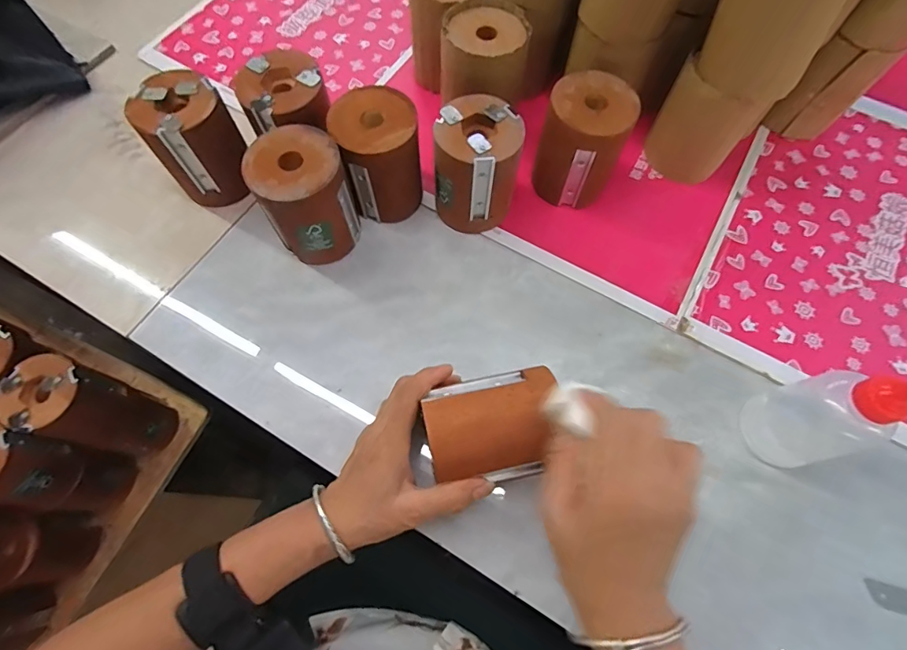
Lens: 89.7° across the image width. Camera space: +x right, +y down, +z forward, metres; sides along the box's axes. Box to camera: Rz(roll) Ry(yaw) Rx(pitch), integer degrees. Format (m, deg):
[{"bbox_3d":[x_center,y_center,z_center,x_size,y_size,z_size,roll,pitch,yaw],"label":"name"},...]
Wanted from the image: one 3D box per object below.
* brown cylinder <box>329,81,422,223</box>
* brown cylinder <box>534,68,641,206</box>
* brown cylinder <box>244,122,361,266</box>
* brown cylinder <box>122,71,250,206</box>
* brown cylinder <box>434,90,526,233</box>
[{"bbox_3d":[-0.069,-0.158,0.439,0.072,0.106,0.070,-14,67,-7],"label":"brown cylinder"},{"bbox_3d":[0.124,-0.174,0.448,0.078,0.106,0.078,13,67,5],"label":"brown cylinder"},{"bbox_3d":[-0.134,-0.114,0.420,0.074,0.105,0.076,0,66,-1],"label":"brown cylinder"},{"bbox_3d":[-0.249,-0.177,0.443,0.077,0.101,0.074,-39,72,-16],"label":"brown cylinder"},{"bbox_3d":[0.021,-0.150,0.438,0.076,0.104,0.080,12,67,4],"label":"brown cylinder"}]

